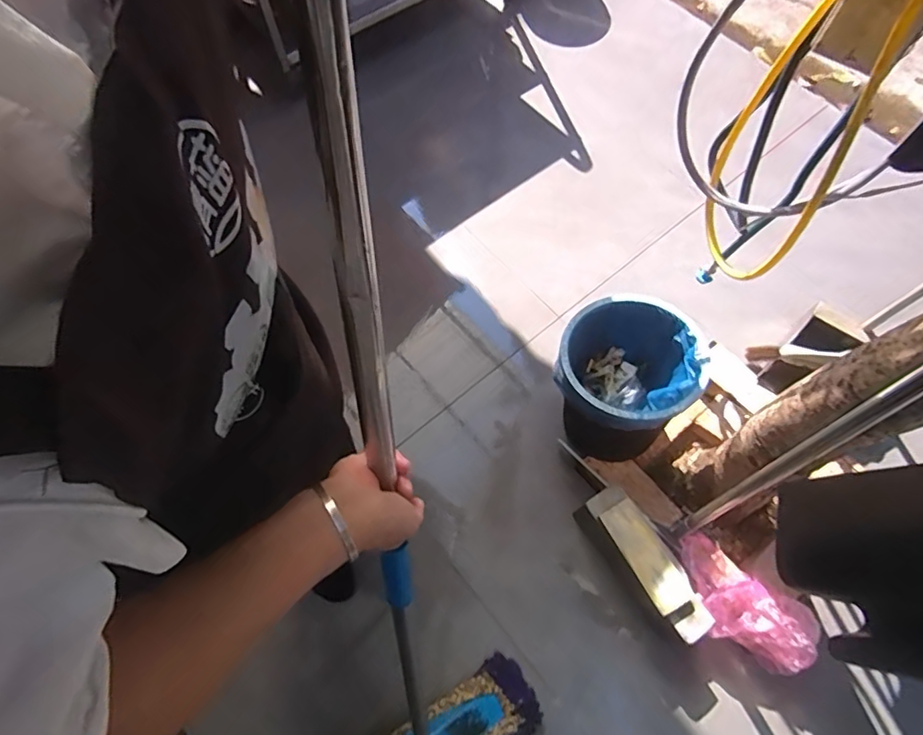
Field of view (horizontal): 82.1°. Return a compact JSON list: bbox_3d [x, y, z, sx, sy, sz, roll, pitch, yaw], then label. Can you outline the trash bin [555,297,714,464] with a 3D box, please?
[{"bbox_3d":[0.326,0.036,1.155,0.289,0.315,0.274,0,67,0],"label":"trash bin"}]

